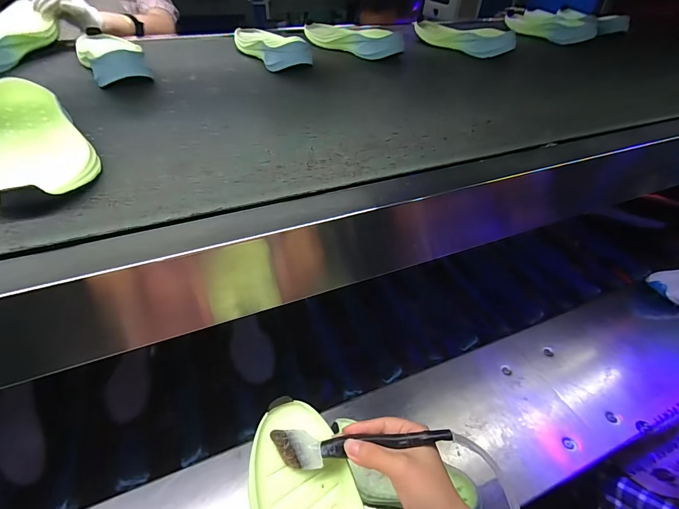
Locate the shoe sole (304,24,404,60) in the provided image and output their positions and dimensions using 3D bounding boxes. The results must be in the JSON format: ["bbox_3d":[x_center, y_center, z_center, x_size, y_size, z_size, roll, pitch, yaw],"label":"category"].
[{"bbox_3d":[0.021,-0.476,0.769,0.088,0.047,0.276,-31,55,-28],"label":"shoe sole"}]

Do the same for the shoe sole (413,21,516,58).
[{"bbox_3d":[0.273,-0.508,0.812,0.084,0.049,0.268,-20,50,-20],"label":"shoe sole"}]

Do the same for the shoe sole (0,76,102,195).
[{"bbox_3d":[-0.319,-0.121,0.370,0.092,0.036,0.261,-24,52,-23],"label":"shoe sole"}]

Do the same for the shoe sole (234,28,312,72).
[{"bbox_3d":[-0.142,-0.422,0.698,0.093,0.039,0.247,-18,50,-19],"label":"shoe sole"}]

